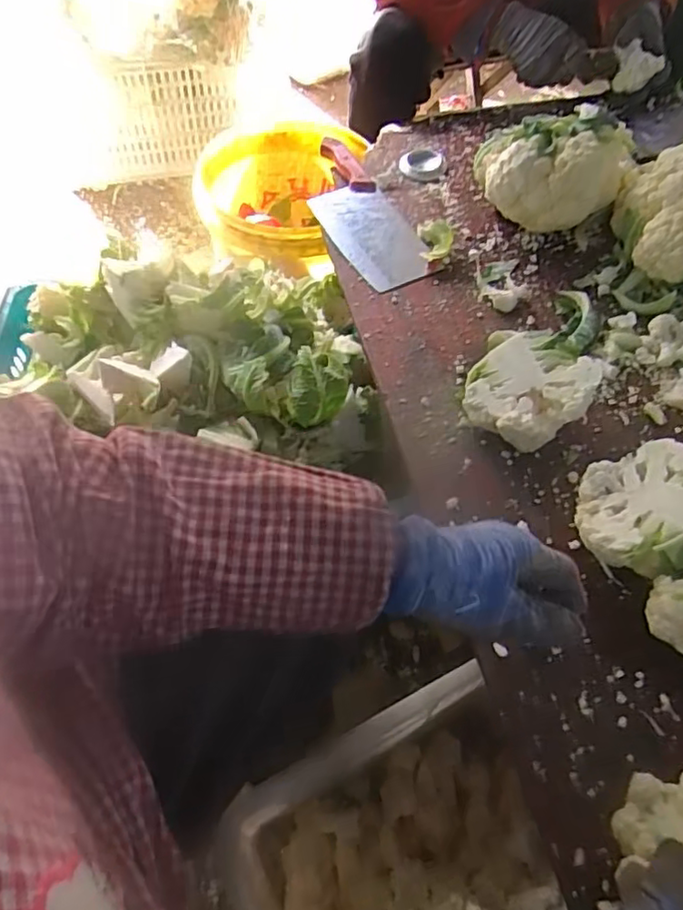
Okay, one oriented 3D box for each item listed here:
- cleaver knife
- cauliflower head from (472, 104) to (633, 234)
[{"bbox_3d":[0.020,-0.302,0.759,0.095,0.020,0.264,-22,60,-12],"label":"cleaver knife"},{"bbox_3d":[0.248,-0.340,0.723,0.167,0.127,0.148,21,59,10],"label":"cauliflower head"}]

